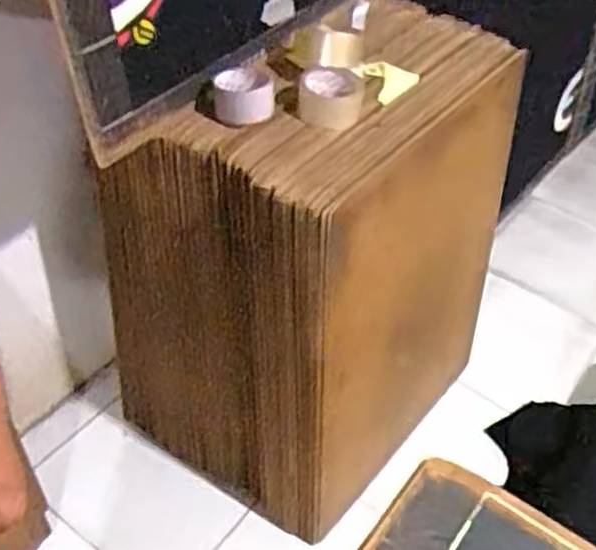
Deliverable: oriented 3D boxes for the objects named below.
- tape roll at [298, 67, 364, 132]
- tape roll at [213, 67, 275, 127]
[{"bbox_3d":[0.047,-0.255,1.094,0.094,0.053,0.107,9,44,4],"label":"tape roll"},{"bbox_3d":[-0.074,-0.253,1.076,0.088,0.061,0.089,6,44,1],"label":"tape roll"}]

